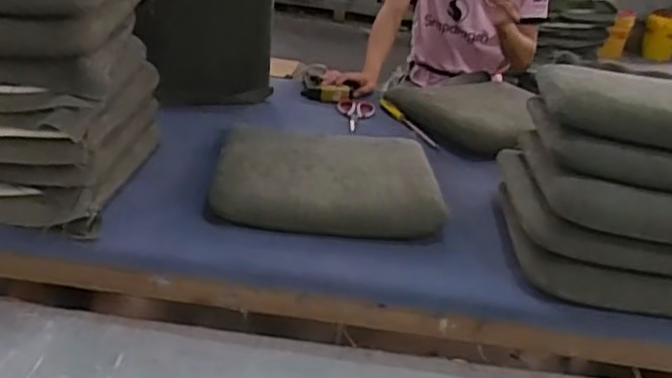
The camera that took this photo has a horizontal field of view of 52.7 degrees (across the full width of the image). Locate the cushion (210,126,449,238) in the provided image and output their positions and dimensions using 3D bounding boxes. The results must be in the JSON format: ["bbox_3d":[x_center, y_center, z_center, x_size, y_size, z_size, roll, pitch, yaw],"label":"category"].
[{"bbox_3d":[-0.020,-0.024,1.382,0.439,0.078,0.361,5,27,-4],"label":"cushion"}]

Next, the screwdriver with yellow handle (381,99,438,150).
[{"bbox_3d":[0.185,-0.175,1.758,0.020,0.022,0.302,-7,32,-24],"label":"screwdriver with yellow handle"}]

